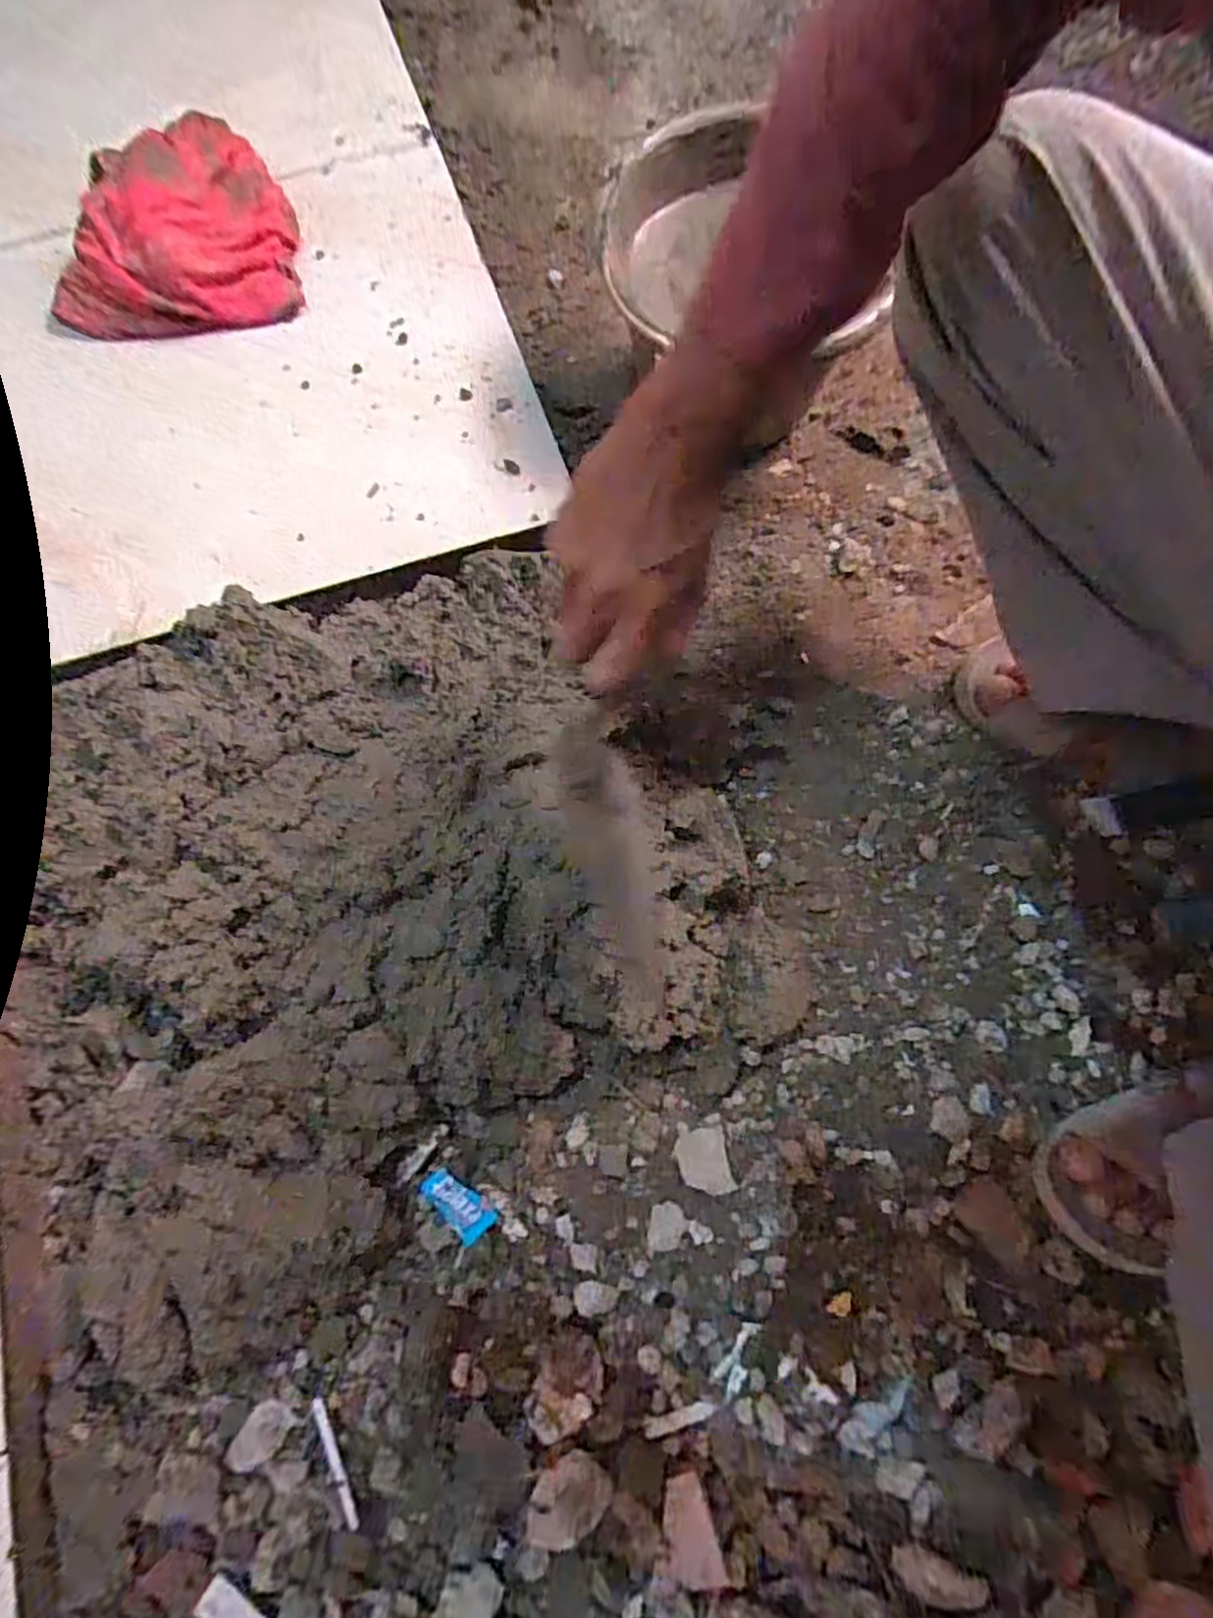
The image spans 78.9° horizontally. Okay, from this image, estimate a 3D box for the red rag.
[{"bbox_3d":[-0.408,-0.560,0.683,0.210,0.051,0.246,-10,73,-5],"label":"red rag"}]

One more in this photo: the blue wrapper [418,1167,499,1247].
[{"bbox_3d":[-0.096,0.251,0.463,0.049,0.008,0.028,36,75,9],"label":"blue wrapper"}]

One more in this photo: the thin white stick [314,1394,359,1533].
[{"bbox_3d":[-0.155,0.372,0.420,0.007,0.004,0.065,-30,63,-10],"label":"thin white stick"}]

